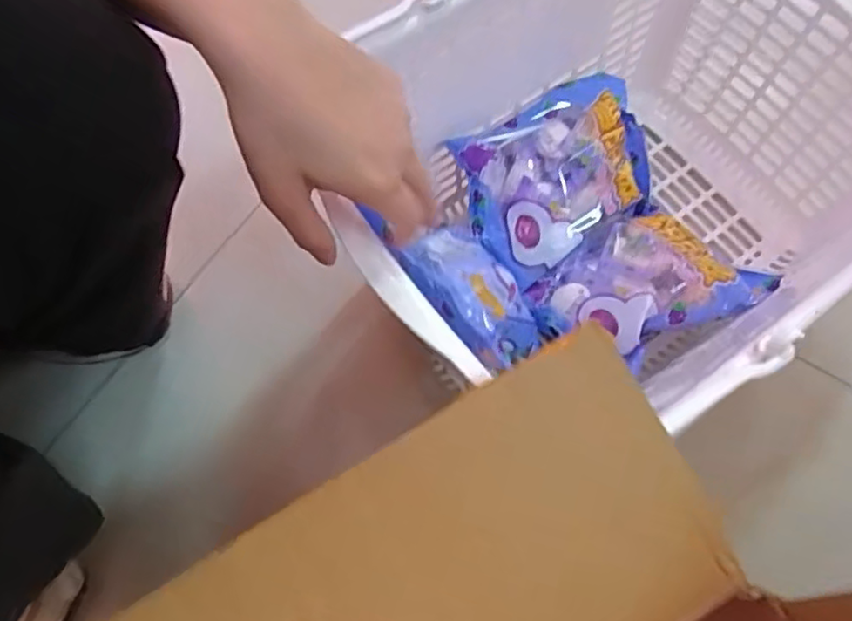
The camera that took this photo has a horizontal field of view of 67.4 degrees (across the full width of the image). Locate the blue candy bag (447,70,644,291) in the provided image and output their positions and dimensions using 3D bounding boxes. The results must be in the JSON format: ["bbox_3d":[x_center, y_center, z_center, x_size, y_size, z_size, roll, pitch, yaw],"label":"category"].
[{"bbox_3d":[0.119,-0.117,0.569,0.176,0.049,0.139,-29,104,-8],"label":"blue candy bag"}]

